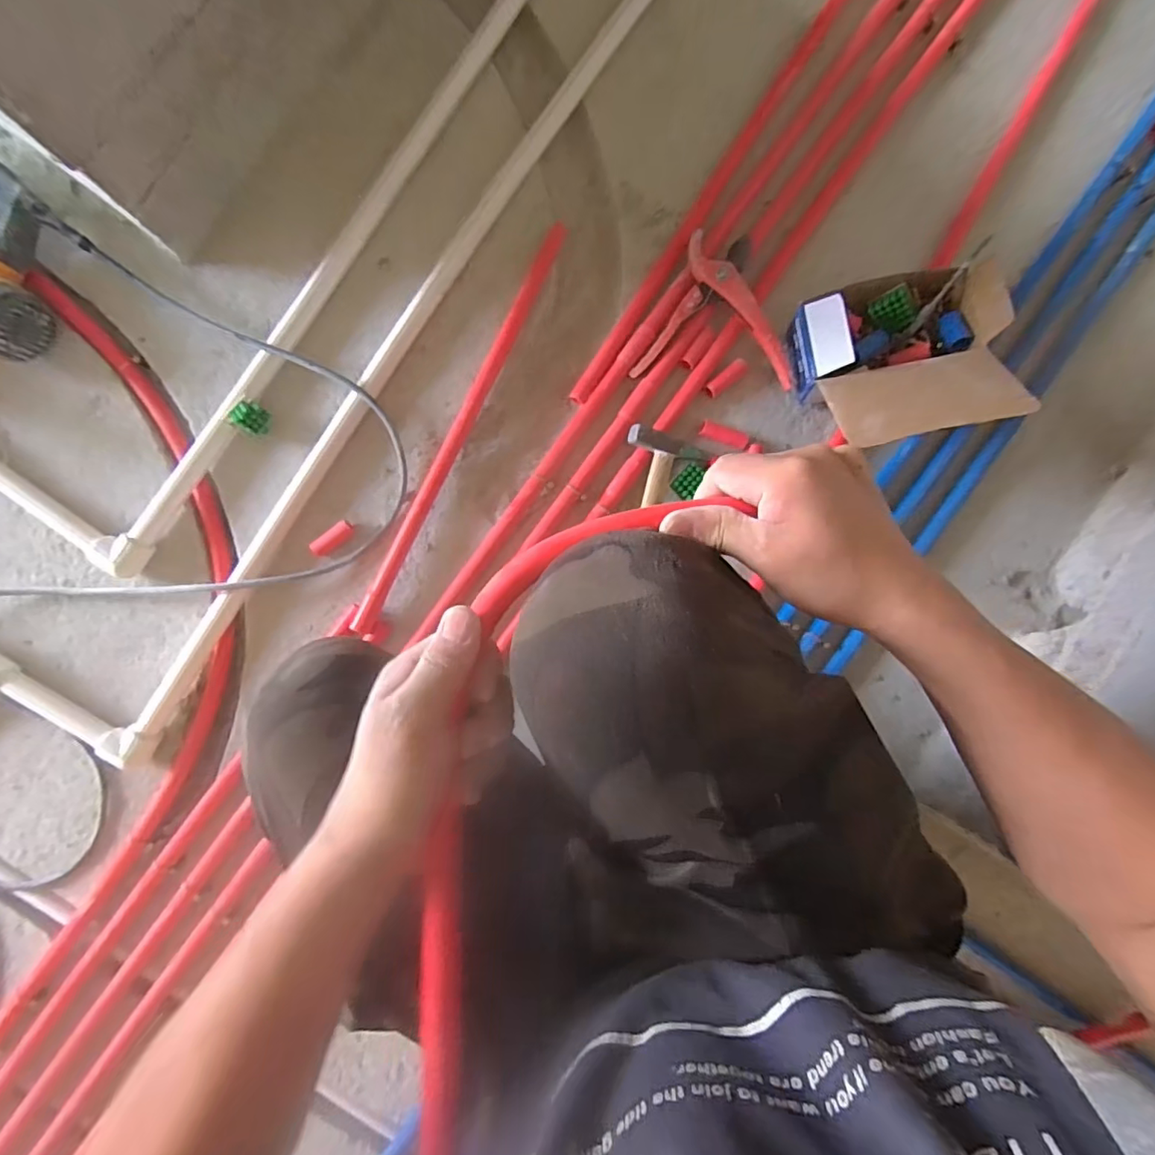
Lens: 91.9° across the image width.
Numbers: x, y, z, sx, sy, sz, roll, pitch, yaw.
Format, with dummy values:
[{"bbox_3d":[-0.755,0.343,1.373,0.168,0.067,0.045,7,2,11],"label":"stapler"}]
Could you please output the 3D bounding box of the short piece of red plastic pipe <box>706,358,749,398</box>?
[{"bbox_3d":[0.182,-0.244,0.687,0.056,0.023,0.021,-42,91,-2],"label":"short piece of red plastic pipe"}]

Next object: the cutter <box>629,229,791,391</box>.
[{"bbox_3d":[0.165,-0.320,0.664,0.183,0.029,0.163,2,89,-2],"label":"cutter"}]

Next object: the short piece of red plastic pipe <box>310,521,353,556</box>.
[{"bbox_3d":[-0.293,-0.047,0.667,0.054,0.021,0.018,-36,91,-2],"label":"short piece of red plastic pipe"}]

